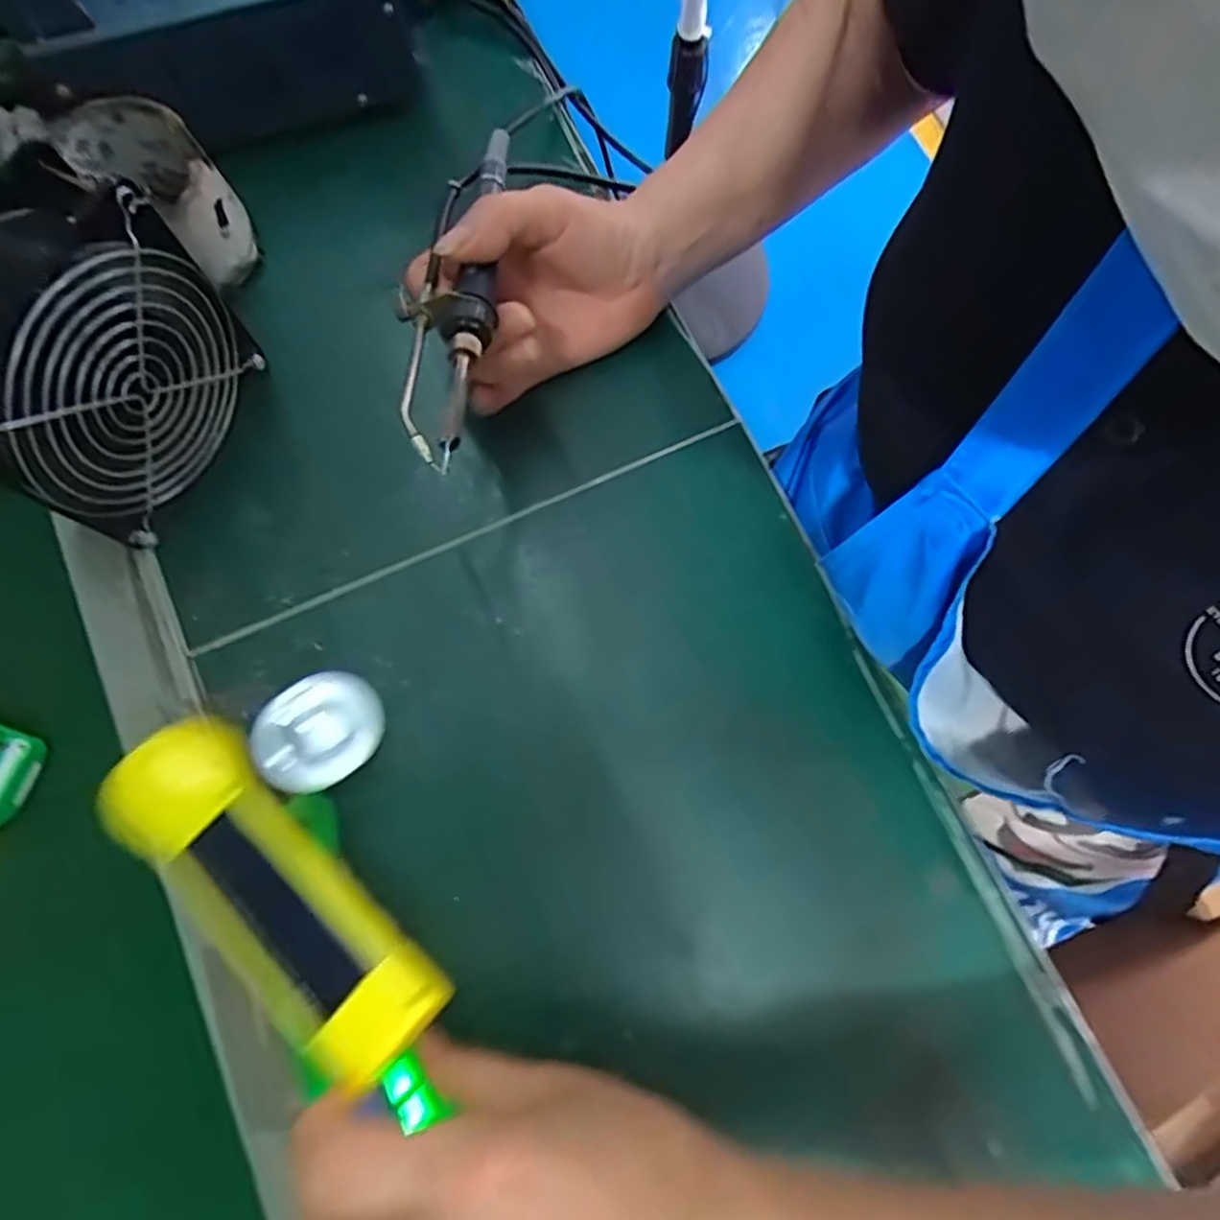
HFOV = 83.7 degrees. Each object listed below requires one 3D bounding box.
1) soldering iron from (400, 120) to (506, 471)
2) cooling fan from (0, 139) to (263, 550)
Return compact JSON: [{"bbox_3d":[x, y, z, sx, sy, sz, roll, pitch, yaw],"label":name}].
[{"bbox_3d":[-0.066,-0.143,0.289,0.034,0.016,0.205,1,63,1],"label":"soldering iron"},{"bbox_3d":[-0.214,-0.099,0.287,0.049,0.120,0.115,24,79,6],"label":"cooling fan"}]

